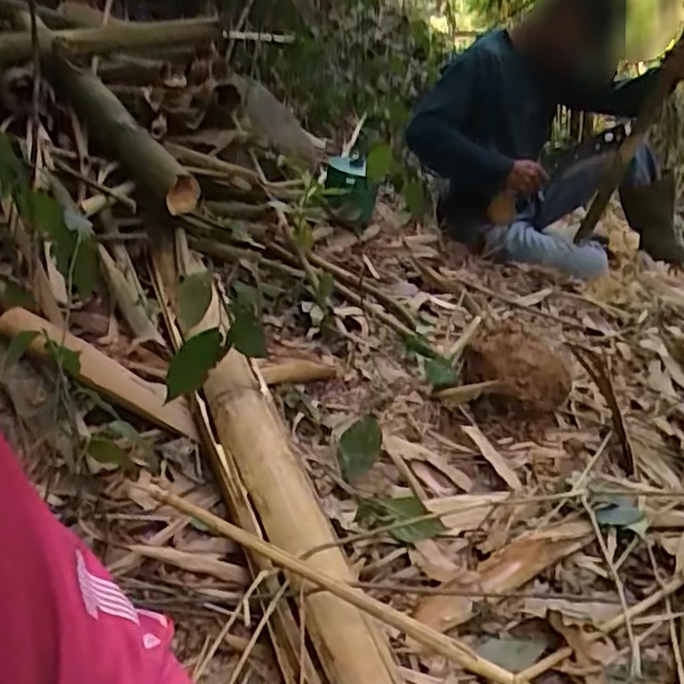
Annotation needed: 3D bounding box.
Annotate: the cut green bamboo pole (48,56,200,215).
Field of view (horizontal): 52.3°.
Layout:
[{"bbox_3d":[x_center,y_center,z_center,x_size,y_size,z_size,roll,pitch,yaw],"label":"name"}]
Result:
[{"bbox_3d":[-0.413,-0.396,1.304,0.063,0.066,0.458,-24,58,-37],"label":"cut green bamboo pole"}]

